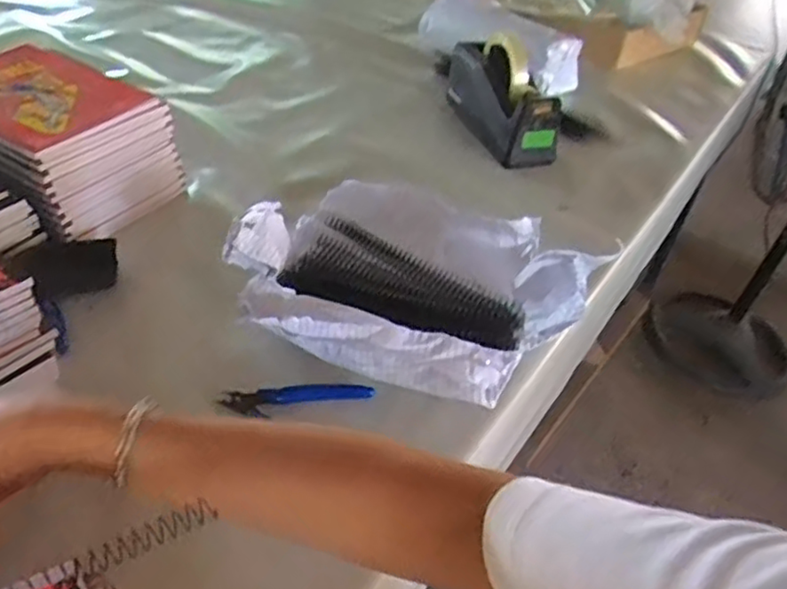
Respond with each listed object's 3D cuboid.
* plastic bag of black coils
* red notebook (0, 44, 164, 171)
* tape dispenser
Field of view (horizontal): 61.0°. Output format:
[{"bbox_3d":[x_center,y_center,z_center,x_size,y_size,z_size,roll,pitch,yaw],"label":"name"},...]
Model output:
[{"bbox_3d":[0.021,-0.020,0.654,0.312,0.073,0.267,19,43,14],"label":"plastic bag of black coils"},{"bbox_3d":[-0.360,-0.198,0.655,0.201,0.016,0.166,26,45,20],"label":"red notebook"},{"bbox_3d":[0.147,-0.284,0.931,0.067,0.117,0.226,-13,45,-22],"label":"tape dispenser"}]

